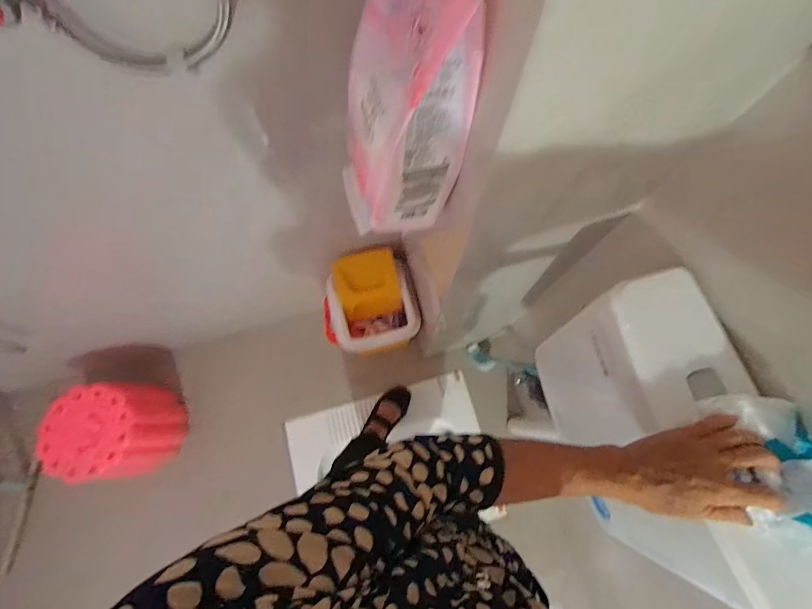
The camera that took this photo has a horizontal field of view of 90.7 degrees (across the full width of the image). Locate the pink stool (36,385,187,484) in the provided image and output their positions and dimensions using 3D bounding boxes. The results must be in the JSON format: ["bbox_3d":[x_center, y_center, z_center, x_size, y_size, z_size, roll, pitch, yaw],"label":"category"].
[{"bbox_3d":[-0.788,0.356,1.113,0.241,0.296,0.249,-2,73,-1],"label":"pink stool"}]

